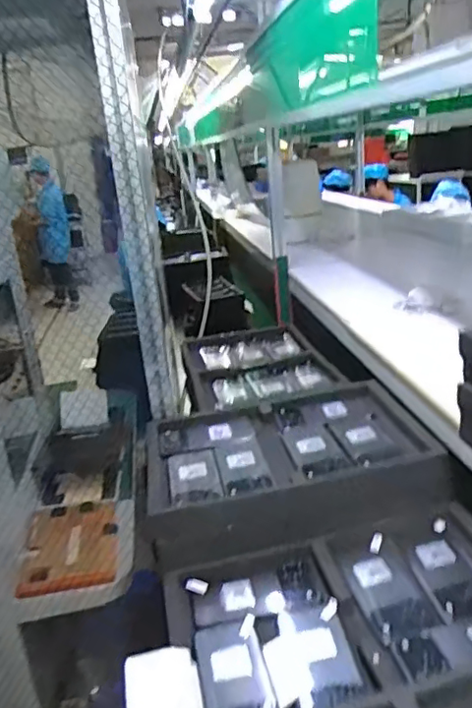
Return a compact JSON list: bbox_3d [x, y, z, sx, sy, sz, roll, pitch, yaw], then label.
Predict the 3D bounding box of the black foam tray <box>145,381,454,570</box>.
[{"bbox_3d":[0.076,0.161,0.923,0.405,0.070,0.327,-8,20,-6],"label":"black foam tray"}]

